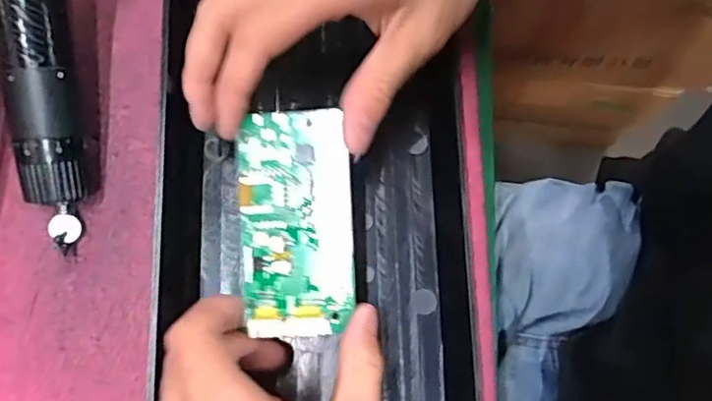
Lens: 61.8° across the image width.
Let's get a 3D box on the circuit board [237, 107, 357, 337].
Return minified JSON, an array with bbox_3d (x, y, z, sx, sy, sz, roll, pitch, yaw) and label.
[{"bbox_3d":[-0.026,0.009,0.255,0.047,0.008,0.094,-4,86,0],"label":"circuit board"}]

